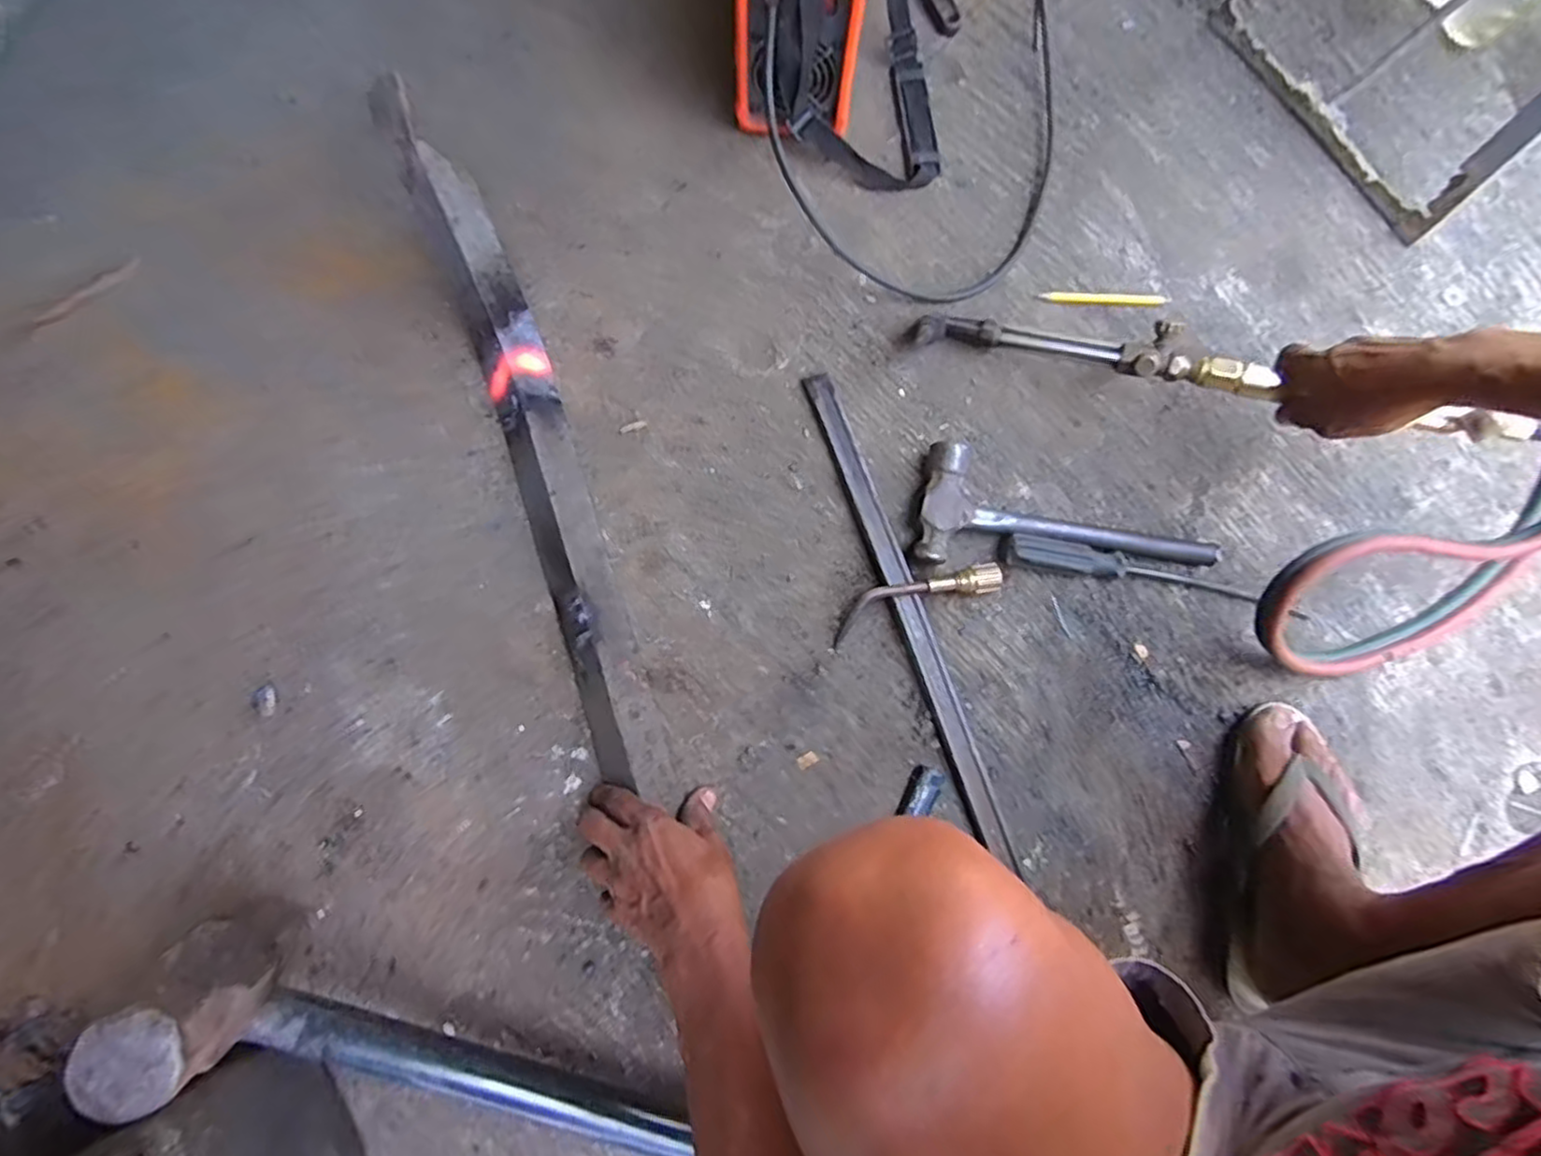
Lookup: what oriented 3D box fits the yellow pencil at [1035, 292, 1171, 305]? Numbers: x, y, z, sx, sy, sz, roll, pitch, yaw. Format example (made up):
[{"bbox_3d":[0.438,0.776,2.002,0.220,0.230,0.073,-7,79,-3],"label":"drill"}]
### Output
[{"bbox_3d":[0.320,-0.269,0.680,0.121,0.007,0.011,0,80,-1],"label":"yellow pencil"}]

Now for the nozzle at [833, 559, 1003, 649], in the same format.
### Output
[{"bbox_3d":[0.126,0.017,0.618,0.152,0.025,0.033,-18,81,-4],"label":"nozzle"}]

